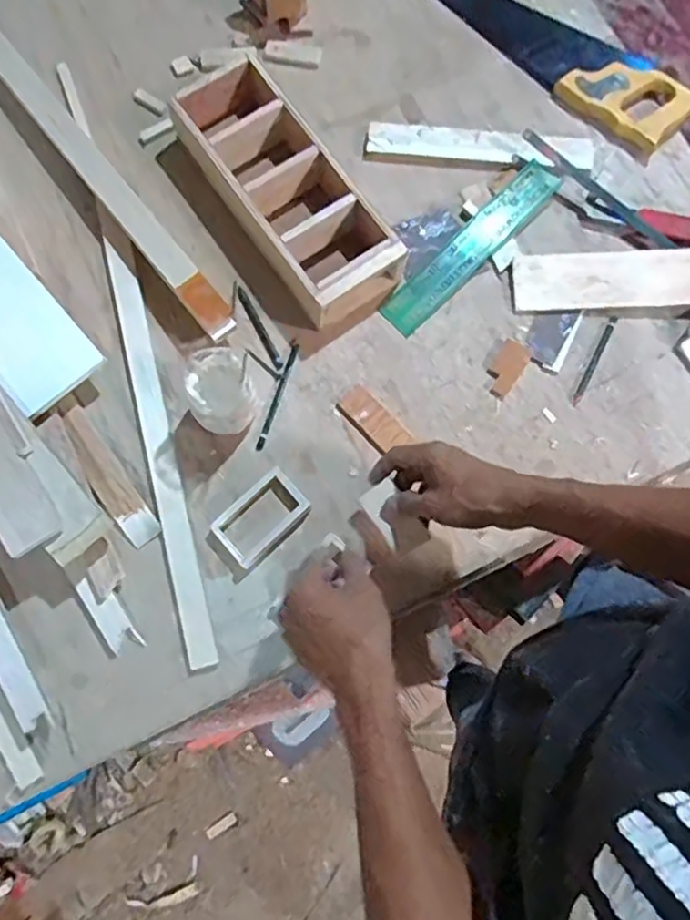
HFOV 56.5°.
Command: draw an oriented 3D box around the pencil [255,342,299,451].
[{"bbox_3d":[-0.071,-0.067,0.676,0.008,0.004,0.122,18,77,2],"label":"pencil"}]

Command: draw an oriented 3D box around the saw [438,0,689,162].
[{"bbox_3d":[0.237,-0.521,0.777,0.405,0.032,0.107,44,79,8],"label":"saw"}]

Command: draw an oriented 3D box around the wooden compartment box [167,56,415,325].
[{"bbox_3d":[-0.064,-0.294,0.693,0.111,0.064,0.300,-36,80,-9],"label":"wooden compartment box"}]

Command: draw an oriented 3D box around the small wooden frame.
[{"bbox_3d":[-0.084,0.056,0.642,0.056,0.018,0.090,44,79,8],"label":"small wooden frame"}]

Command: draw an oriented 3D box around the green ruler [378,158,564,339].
[{"bbox_3d":[0.142,-0.239,0.720,0.047,0.008,0.256,43,82,12],"label":"green ruler"}]

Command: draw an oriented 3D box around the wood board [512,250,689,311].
[{"bbox_3d":[0.304,-0.198,0.705,0.232,0.012,0.060,-1,99,4],"label":"wood board"}]

